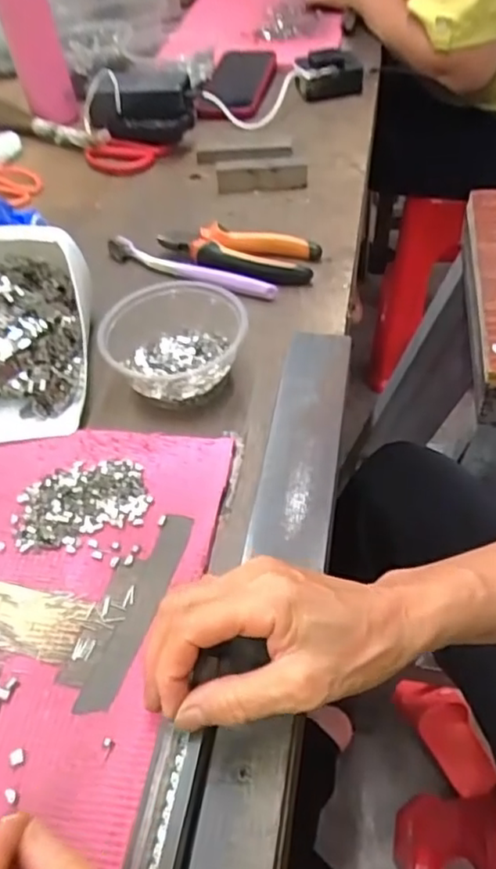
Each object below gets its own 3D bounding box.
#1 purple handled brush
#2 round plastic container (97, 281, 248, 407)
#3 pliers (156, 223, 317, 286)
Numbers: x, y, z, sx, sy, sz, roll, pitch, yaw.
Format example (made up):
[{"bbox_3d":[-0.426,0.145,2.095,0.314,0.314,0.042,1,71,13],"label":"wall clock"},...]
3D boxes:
[{"bbox_3d":[-0.057,-0.154,0.577,0.183,0.017,0.016,22,55,24],"label":"purple handled brush"},{"bbox_3d":[-0.058,-0.073,0.482,0.101,0.052,0.107,-4,48,4],"label":"round plastic container"},{"bbox_3d":[-0.011,-0.163,0.578,0.147,0.024,0.062,7,50,13],"label":"pliers"}]

